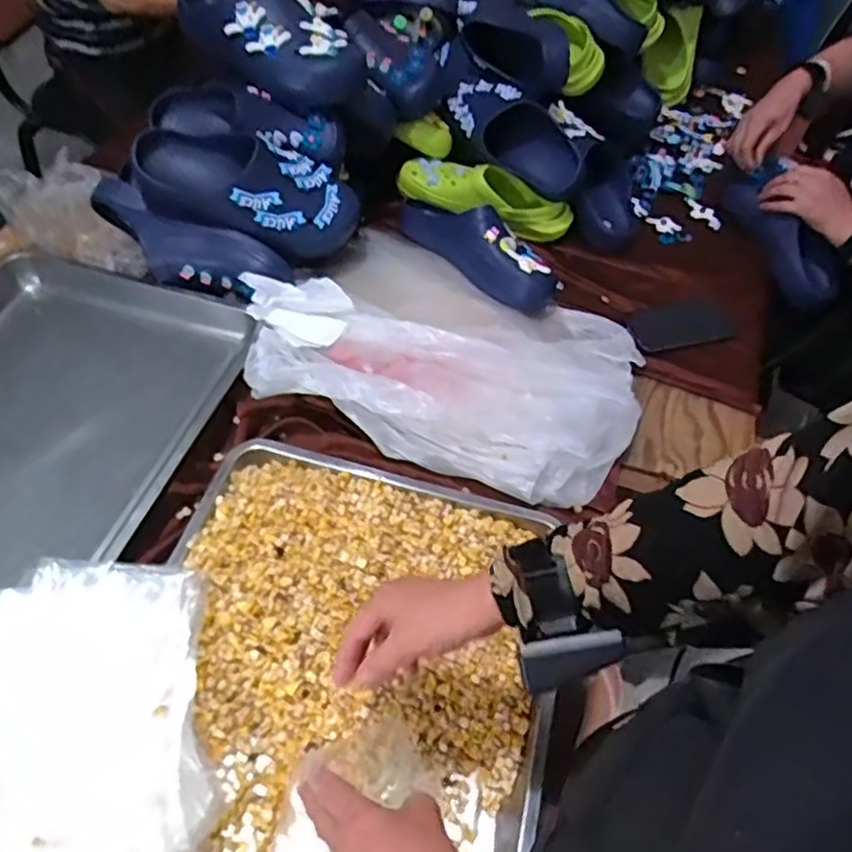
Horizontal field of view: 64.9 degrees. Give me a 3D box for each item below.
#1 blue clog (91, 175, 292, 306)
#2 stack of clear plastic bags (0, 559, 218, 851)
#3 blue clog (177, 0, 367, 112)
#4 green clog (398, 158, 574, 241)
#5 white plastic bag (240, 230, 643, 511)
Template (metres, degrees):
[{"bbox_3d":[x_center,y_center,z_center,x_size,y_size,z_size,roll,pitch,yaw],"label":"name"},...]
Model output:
[{"bbox_3d":[-0.332,-0.241,0.911,0.302,0.086,0.091,25,56,12],"label":"blue clog"},{"bbox_3d":[-0.297,0.272,0.558,0.227,0.053,0.318,-9,56,-12],"label":"stack of clear plastic bags"},{"bbox_3d":[-0.230,-0.552,0.924,0.281,0.102,0.144,38,60,20],"label":"blue clog"},{"bbox_3d":[0.089,-0.375,1.079,0.284,0.084,0.097,27,56,13],"label":"green clog"},{"bbox_3d":[0.033,-0.105,0.885,0.502,0.073,0.370,21,55,10],"label":"white plastic bag"}]

